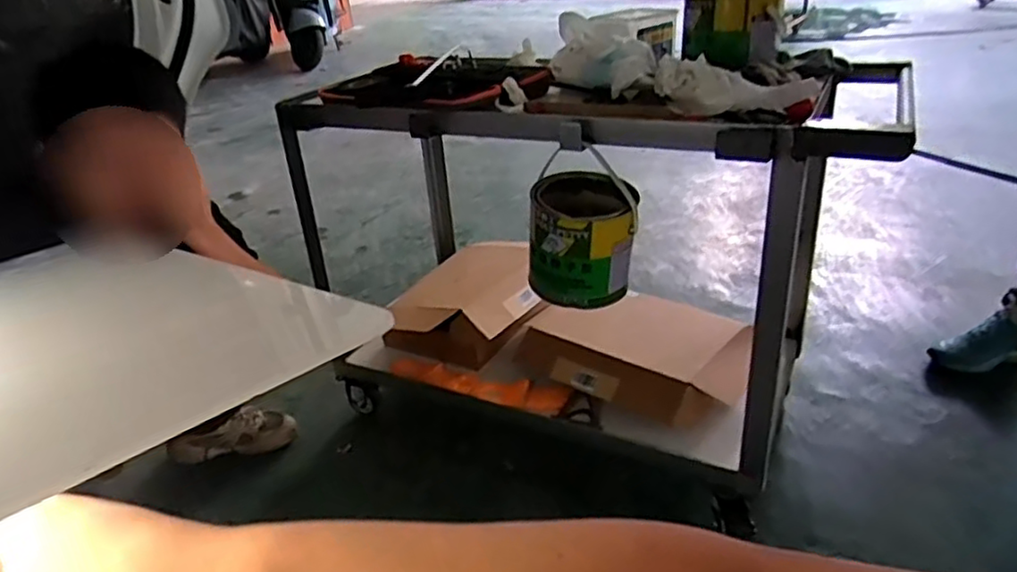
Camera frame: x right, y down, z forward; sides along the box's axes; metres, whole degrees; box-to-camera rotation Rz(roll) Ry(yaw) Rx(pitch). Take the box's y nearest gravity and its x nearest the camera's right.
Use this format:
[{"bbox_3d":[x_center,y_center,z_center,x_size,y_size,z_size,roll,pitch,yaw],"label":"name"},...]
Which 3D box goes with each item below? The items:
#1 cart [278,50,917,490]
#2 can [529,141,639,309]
[{"bbox_3d":[0.112,-0.073,1.224,0.969,0.628,0.482,9,32,24],"label":"cart"},{"bbox_3d":[0.114,-0.096,1.028,0.153,0.195,0.189,0,29,8],"label":"can"}]

